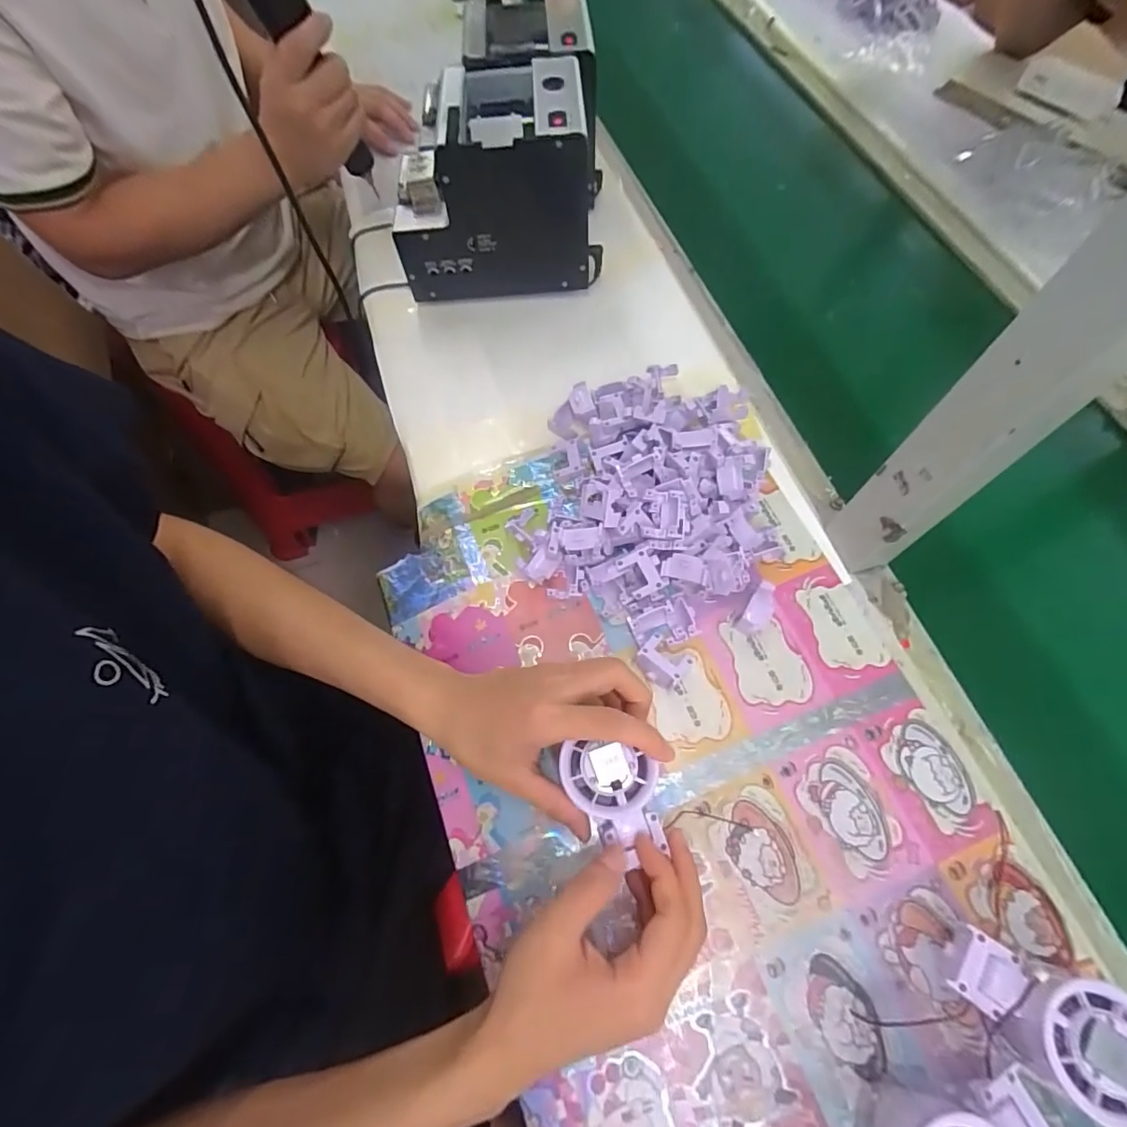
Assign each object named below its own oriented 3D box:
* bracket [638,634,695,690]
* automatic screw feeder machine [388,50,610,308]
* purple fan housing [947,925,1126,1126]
[{"bbox_3d":[0.074,0.070,0.388,0.034,0.017,0.035,41,73,17],"label":"bracket"},{"bbox_3d":[-0.070,-0.370,0.526,0.198,0.147,0.142,-8,66,-2],"label":"automatic screw feeder machine"},{"bbox_3d":[0.256,0.244,0.285,0.088,0.056,0.054,29,70,13],"label":"purple fan housing"}]

